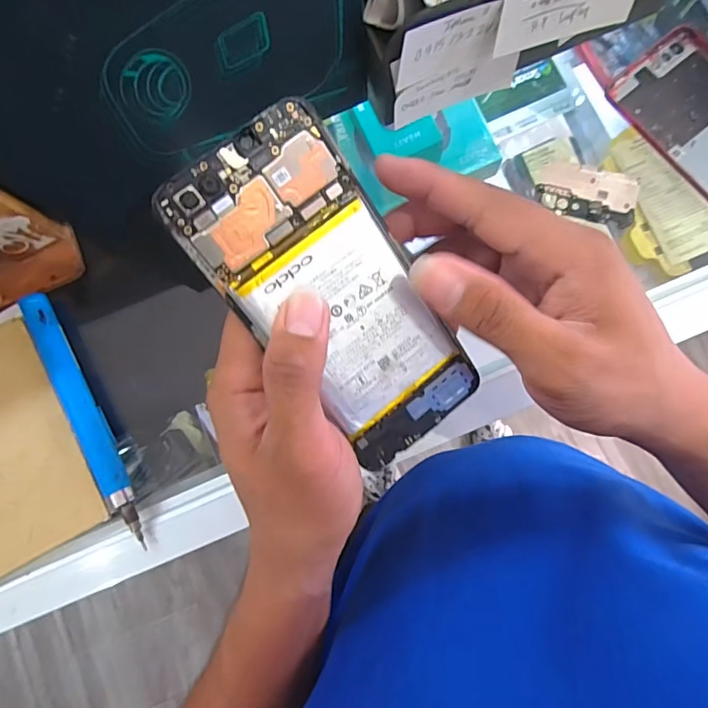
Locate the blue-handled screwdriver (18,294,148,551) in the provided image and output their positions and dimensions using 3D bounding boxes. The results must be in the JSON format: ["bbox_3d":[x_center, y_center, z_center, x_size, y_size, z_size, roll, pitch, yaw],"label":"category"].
[{"bbox_3d":[-0.182,0.041,0.326,0.014,0.019,0.183,-28,81,2],"label":"blue-handled screwdriver"}]

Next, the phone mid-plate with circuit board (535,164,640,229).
[{"bbox_3d":[0.158,-0.110,0.327,0.064,0.005,0.035,17,85,7],"label":"phone mid-plate with circuit board"}]

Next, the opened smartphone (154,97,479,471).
[{"bbox_3d":[-0.005,-0.021,0.202,0.067,0.010,0.150,-37,111,0],"label":"opened smartphone"}]

